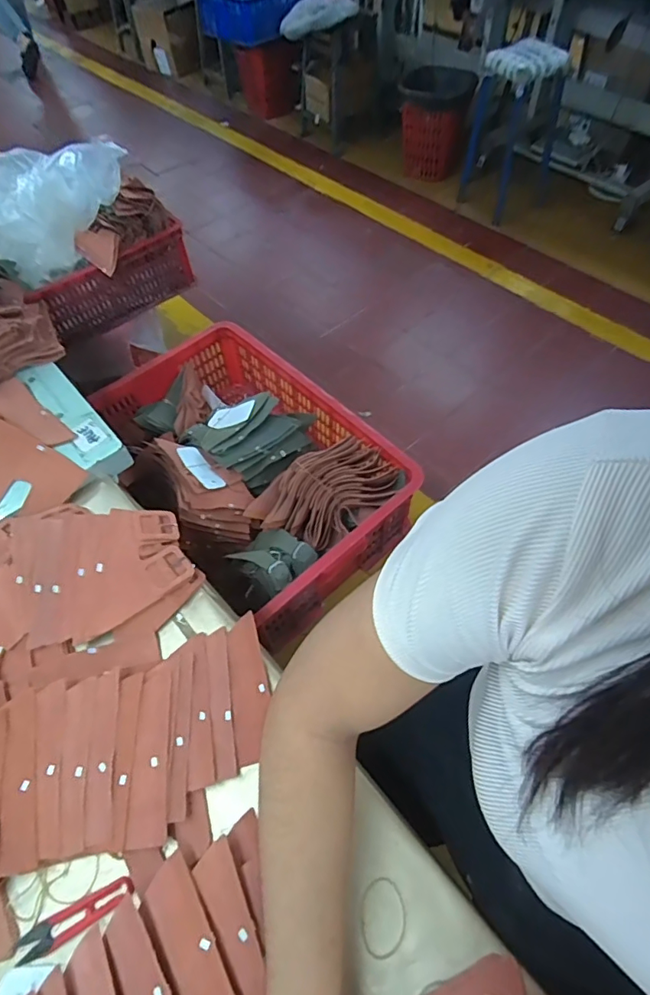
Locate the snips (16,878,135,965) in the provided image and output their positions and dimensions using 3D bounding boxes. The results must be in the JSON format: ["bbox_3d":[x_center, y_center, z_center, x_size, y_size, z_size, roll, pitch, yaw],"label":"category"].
[{"bbox_3d":[-0.214,0.365,0.429,0.103,0.009,0.024,-23,59,-12],"label":"snips"}]

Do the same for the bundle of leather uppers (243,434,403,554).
[{"bbox_3d":[-0.006,-0.004,0.946,0.265,0.112,0.132,-28,60,-15],"label":"bundle of leather uppers"}]

